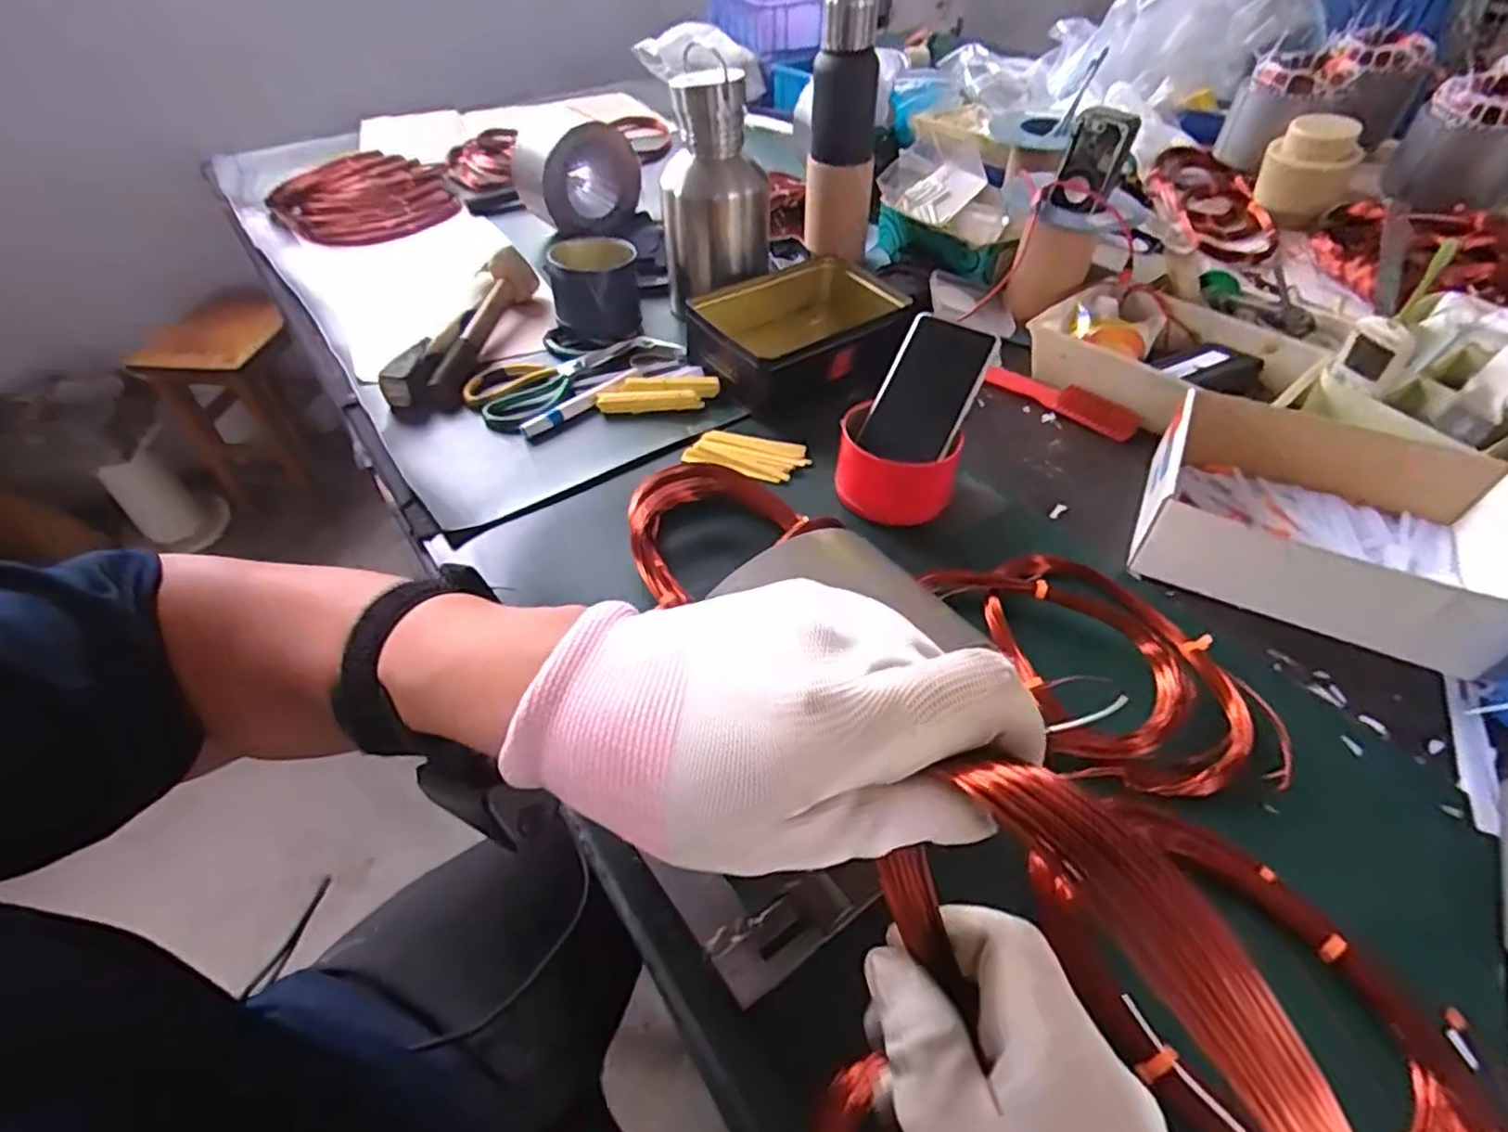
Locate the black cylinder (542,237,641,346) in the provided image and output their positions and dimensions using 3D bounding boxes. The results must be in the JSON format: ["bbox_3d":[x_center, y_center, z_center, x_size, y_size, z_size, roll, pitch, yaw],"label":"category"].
[{"bbox_3d":[-0.181,-0.316,0.817,0.095,0.086,0.088,12,49,12],"label":"black cylinder"}]

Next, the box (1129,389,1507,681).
[{"bbox_3d":[0.464,-0.034,0.567,0.267,0.066,0.194,21,51,20],"label":"box"}]

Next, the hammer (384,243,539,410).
[{"bbox_3d":[-0.324,-0.268,0.804,0.068,0.052,0.258,9,48,9],"label":"hammer"}]

